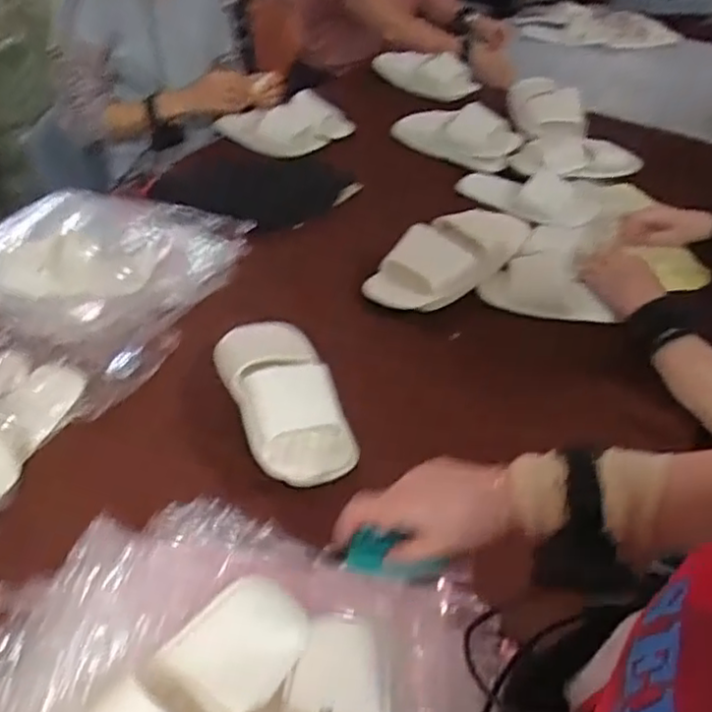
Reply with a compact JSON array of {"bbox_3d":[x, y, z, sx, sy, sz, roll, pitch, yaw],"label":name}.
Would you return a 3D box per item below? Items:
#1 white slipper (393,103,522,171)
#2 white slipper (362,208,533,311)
[{"bbox_3d":[0.194,-0.444,1.364,0.254,0.081,0.117,33,50,28],"label":"white slipper"},{"bbox_3d":[0.155,-0.157,1.038,0.116,0.058,0.326,35,51,30],"label":"white slipper"}]

